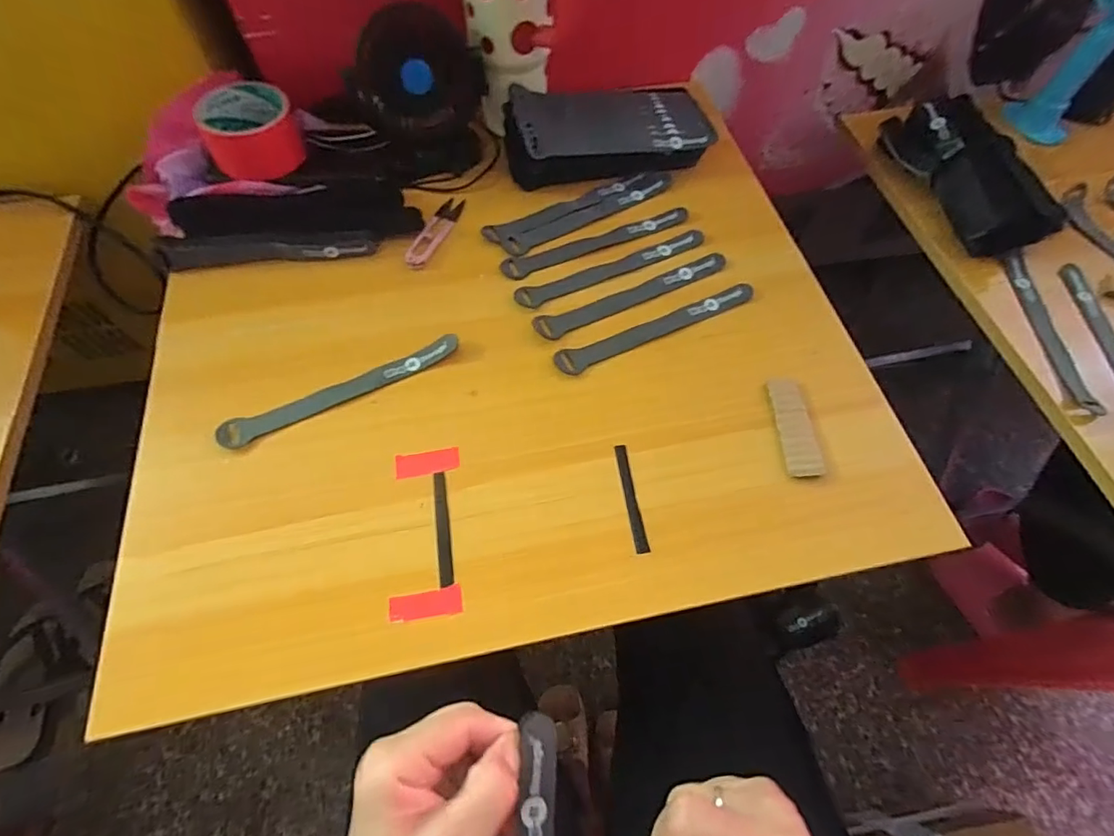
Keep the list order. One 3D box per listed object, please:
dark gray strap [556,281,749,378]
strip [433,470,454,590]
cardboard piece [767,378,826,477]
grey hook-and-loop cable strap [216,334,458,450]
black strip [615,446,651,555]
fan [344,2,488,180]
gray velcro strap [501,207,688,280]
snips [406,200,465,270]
[{"bbox_3d":[0.089,-0.079,0.461,0.193,0.011,0.022,-23,64,-12],"label":"dark gray strap"},{"bbox_3d":[-0.082,0.078,0.378,0.010,0.004,0.085,-9,62,-5],"label":"strip"},{"bbox_3d":[0.186,0.005,0.409,0.026,0.006,0.085,-4,62,7],"label":"cardboard piece"},{"bbox_3d":[-0.174,-0.025,0.428,0.195,0.009,0.023,-25,65,-13],"label":"grey hook-and-loop cable strap"},{"bbox_3d":[0.055,0.058,0.389,0.009,0.004,0.083,-8,62,-4],"label":"black strip"},{"bbox_3d":[-0.129,-0.308,0.502,0.122,0.120,0.059,-15,63,-8],"label":"fan"},{"bbox_3d":[0.041,-0.170,0.508,0.193,0.004,0.025,-20,64,-10],"label":"gray velcro strap"},{"bbox_3d":[-0.117,-0.181,0.507,0.024,0.005,0.097,22,64,11],"label":"snips"}]

